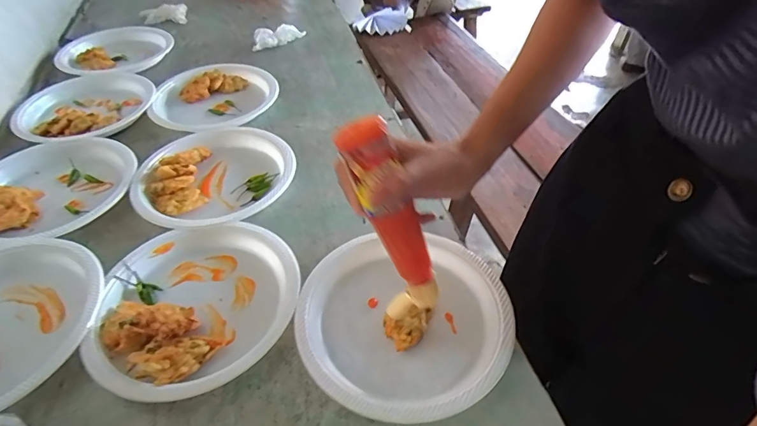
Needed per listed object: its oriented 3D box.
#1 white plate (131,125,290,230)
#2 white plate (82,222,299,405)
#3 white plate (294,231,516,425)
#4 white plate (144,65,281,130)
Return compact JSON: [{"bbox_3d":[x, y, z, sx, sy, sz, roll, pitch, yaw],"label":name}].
[{"bbox_3d":[-0.220,-0.058,0.599,0.213,0.023,0.222,-1,44,1],"label":"white plate"},{"bbox_3d":[-0.186,0.091,0.444,0.196,0.026,0.202,-1,44,1],"label":"white plate"},{"bbox_3d":[0.023,0.103,0.423,0.199,0.024,0.198,-1,44,1],"label":"white plate"},{"bbox_3d":[-0.292,-0.209,0.753,0.208,0.026,0.208,-1,44,1],"label":"white plate"}]

